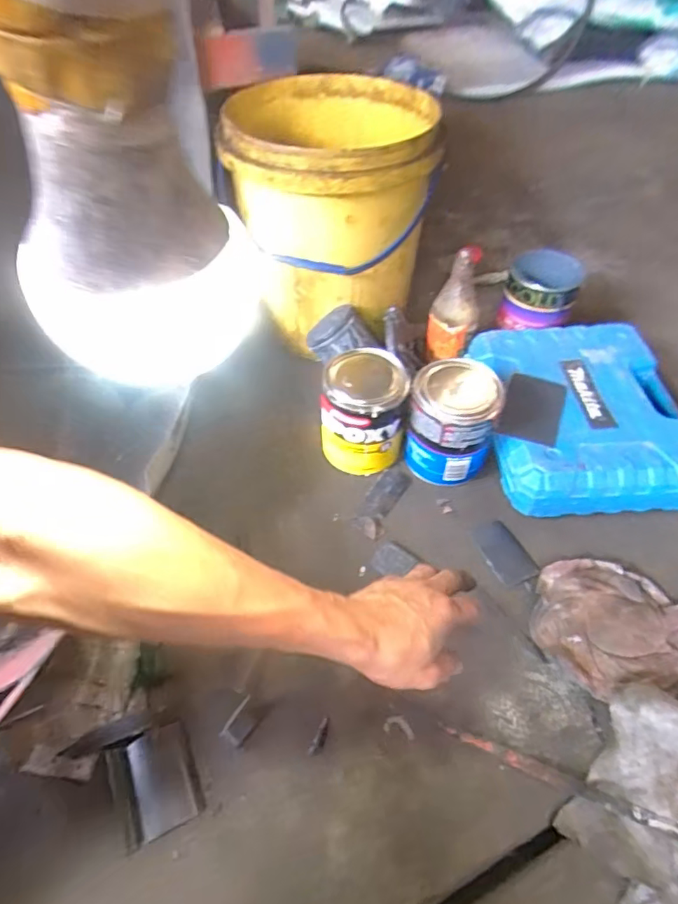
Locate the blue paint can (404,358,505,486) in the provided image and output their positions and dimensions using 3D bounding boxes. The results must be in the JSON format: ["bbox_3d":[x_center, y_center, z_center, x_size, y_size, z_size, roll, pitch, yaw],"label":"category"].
[{"bbox_3d":[0.136,-0.031,0.648,0.098,0.129,0.101,-1,50,1],"label":"blue paint can"}]

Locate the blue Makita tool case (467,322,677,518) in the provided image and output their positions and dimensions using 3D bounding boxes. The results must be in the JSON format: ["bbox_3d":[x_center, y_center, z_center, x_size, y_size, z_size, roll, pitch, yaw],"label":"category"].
[{"bbox_3d":[0.309,-0.046,0.688,0.241,0.087,0.275,-3,50,-1],"label":"blue Makita tool case"}]

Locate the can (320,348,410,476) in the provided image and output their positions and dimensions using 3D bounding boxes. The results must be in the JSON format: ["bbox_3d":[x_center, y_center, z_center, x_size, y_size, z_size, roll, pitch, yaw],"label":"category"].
[{"bbox_3d":[0.030,-0.047,0.660,0.096,0.127,0.094,-1,50,1],"label":"can"}]

